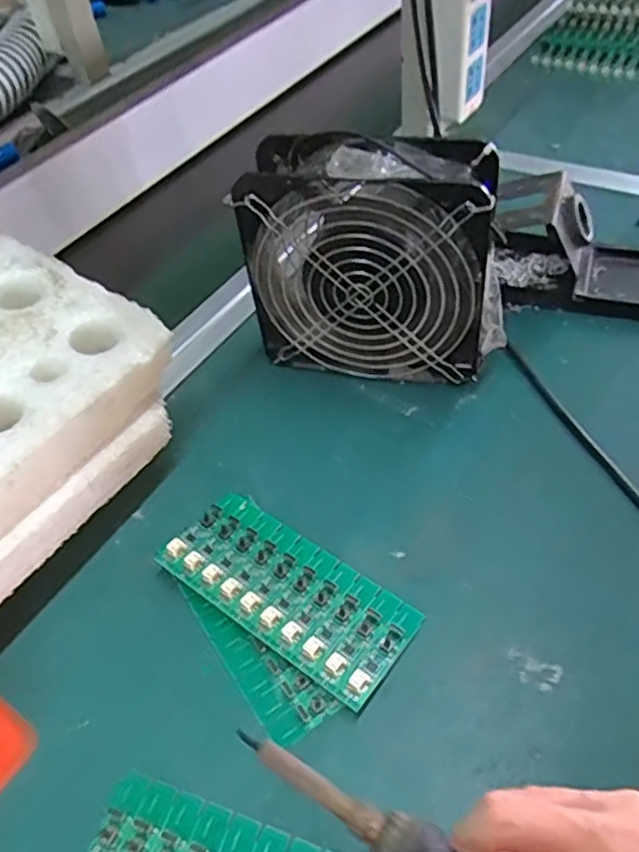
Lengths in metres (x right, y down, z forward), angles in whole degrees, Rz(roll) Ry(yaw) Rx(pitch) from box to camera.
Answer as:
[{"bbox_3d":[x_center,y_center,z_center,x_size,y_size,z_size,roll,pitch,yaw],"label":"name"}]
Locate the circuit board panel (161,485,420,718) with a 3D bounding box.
[{"bbox_3d":[-0.017,0.086,0.367,0.137,0.006,0.062,29,53,26],"label":"circuit board panel"}]

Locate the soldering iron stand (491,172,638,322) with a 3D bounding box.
[{"bbox_3d":[0.202,-0.137,0.506,0.135,0.076,0.082,13,52,17],"label":"soldering iron stand"}]

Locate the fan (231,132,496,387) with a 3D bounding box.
[{"bbox_3d":[0.036,-0.104,0.438,0.156,0.156,0.056,9,50,13],"label":"fan"}]

